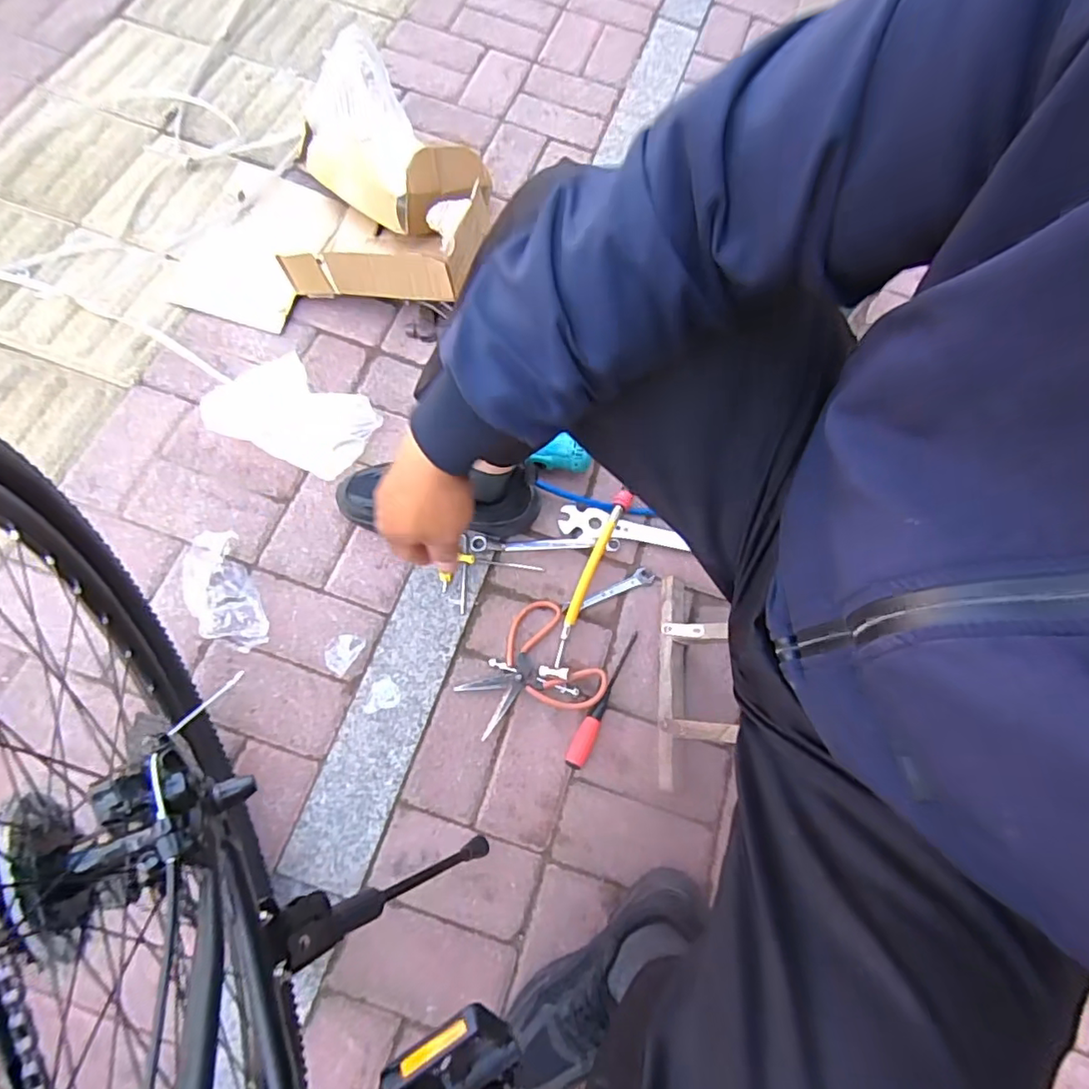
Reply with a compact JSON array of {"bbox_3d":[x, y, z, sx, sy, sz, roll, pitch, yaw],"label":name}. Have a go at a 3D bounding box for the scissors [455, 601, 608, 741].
[{"bbox_3d":[-0.022,0.178,0.791,0.182,0.020,0.157,-32,72,-12],"label":"scissors"}]

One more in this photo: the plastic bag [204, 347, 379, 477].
[{"bbox_3d":[-0.365,-0.192,0.849,0.204,0.091,0.146,22,70,8],"label":"plastic bag"}]

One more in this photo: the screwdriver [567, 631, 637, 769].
[{"bbox_3d":[0.079,0.206,0.792,0.027,0.020,0.201,24,70,9],"label":"screwdriver"}]

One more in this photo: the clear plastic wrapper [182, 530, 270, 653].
[{"bbox_3d":[-0.421,0.065,0.747,0.087,0.055,0.156,-20,81,-11],"label":"clear plastic wrapper"}]

